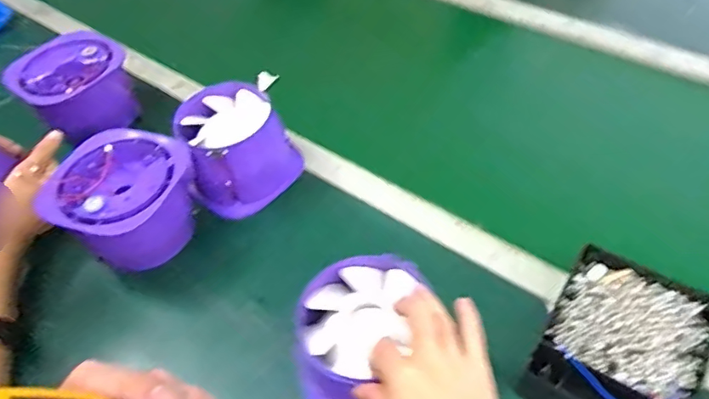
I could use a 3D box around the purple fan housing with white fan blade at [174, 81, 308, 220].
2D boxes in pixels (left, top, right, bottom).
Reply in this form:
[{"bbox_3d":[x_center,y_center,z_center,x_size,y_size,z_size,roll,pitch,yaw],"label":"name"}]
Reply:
[{"bbox_3d":[-0.142,-0.068,0.653,0.131,0.097,0.120,-28,53,-16],"label":"purple fan housing with white fan blade"}]

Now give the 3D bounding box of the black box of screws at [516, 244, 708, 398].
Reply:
[{"bbox_3d":[0.229,0.132,0.457,0.118,0.069,0.142,25,57,24],"label":"black box of screws"}]

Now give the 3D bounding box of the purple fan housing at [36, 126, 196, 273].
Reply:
[{"bbox_3d":[-0.246,0.006,0.591,0.135,0.101,0.137,14,54,17],"label":"purple fan housing"}]

